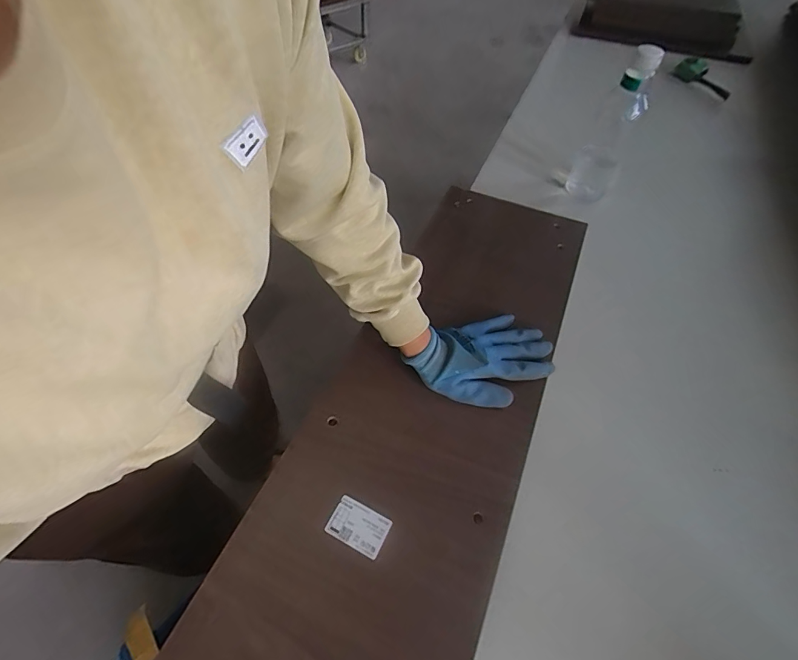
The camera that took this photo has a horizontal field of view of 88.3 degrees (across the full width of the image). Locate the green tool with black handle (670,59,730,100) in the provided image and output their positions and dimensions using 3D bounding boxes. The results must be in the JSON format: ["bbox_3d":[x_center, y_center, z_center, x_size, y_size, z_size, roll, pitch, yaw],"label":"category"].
[{"bbox_3d":[0.800,-0.657,1.087,0.047,0.047,0.236,2,55,0],"label":"green tool with black handle"}]

